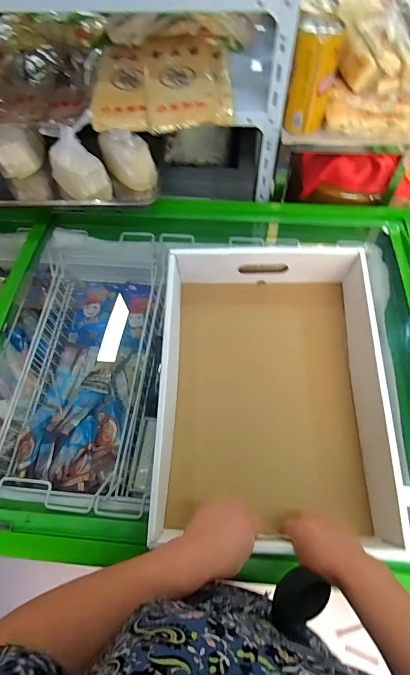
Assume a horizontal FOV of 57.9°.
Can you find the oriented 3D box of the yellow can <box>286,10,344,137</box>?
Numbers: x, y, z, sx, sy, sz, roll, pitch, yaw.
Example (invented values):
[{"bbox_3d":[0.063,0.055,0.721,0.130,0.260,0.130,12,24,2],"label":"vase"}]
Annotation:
[{"bbox_3d":[0.219,-0.530,0.757,0.082,0.184,0.087,-1,62,1],"label":"yellow can"}]

